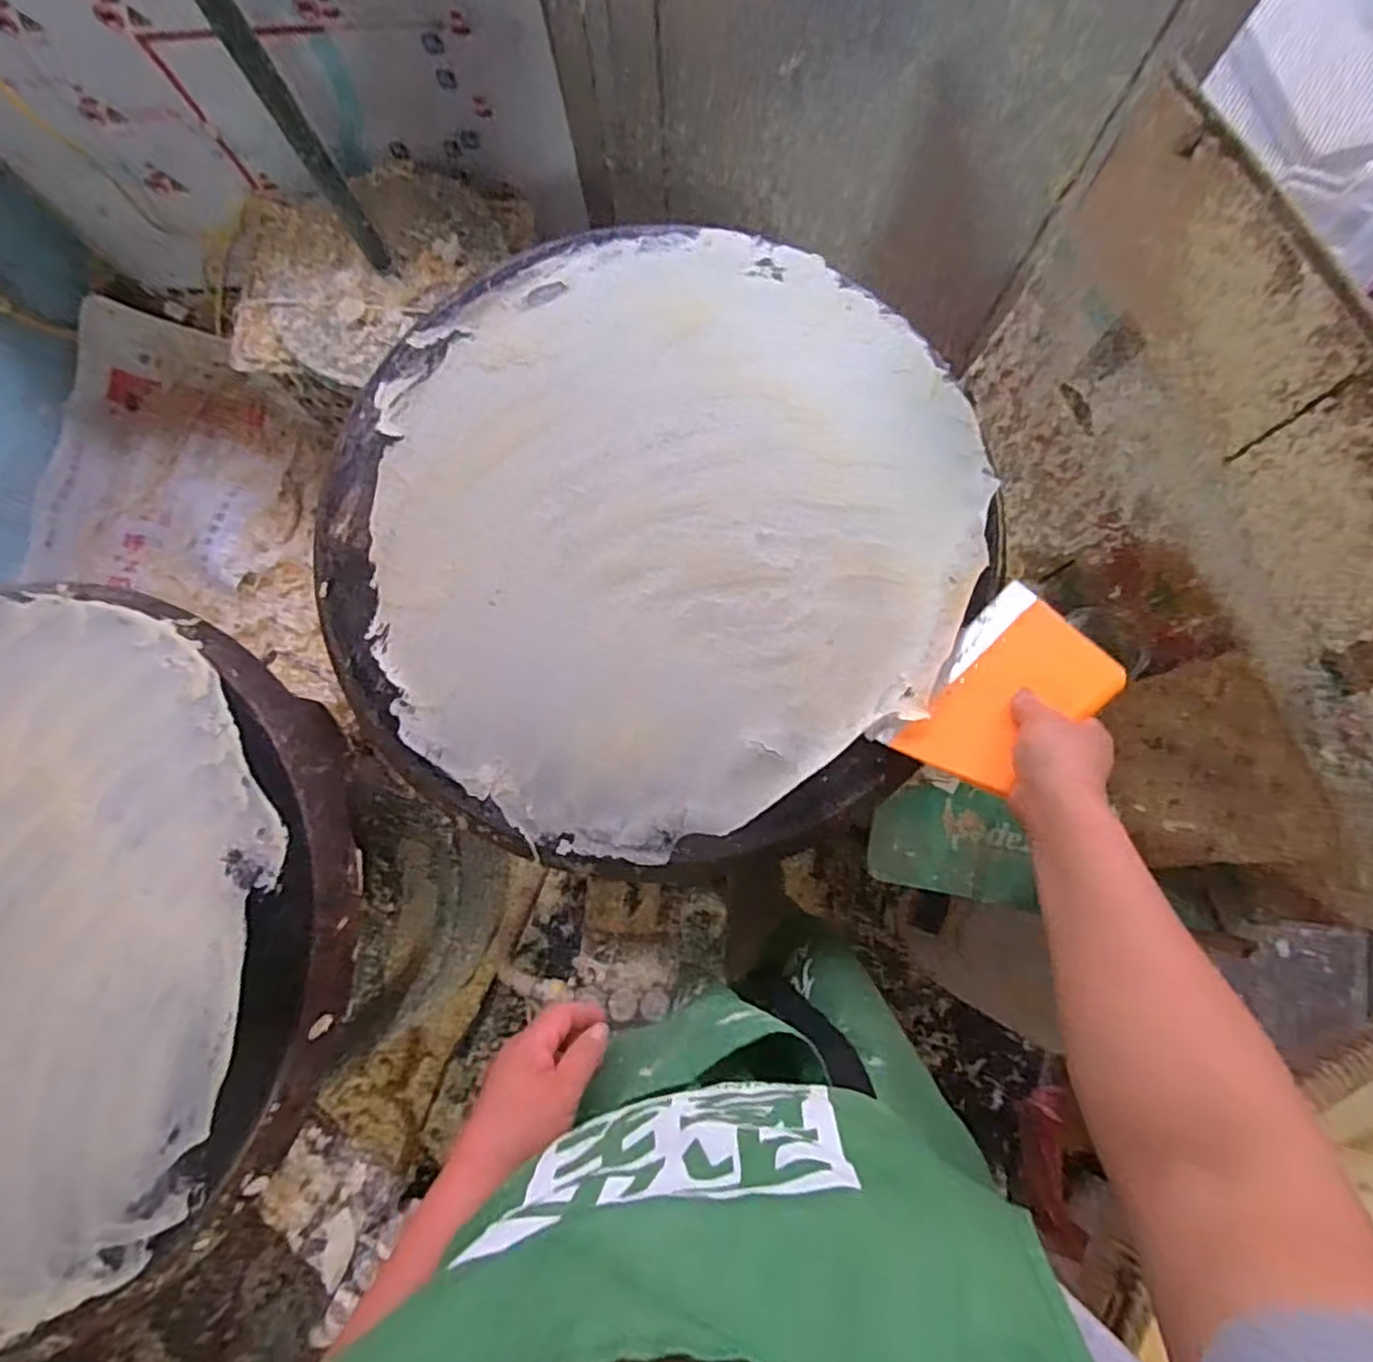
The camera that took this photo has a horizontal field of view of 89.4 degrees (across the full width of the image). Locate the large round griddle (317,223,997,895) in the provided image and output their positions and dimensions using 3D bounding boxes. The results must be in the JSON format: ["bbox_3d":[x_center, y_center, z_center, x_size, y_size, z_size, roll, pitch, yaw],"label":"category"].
[{"bbox_3d":[-0.035,-0.145,0.643,0.581,0.026,0.599,0,79,1],"label":"large round griddle"}]

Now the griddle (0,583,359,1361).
[{"bbox_3d":[-0.587,0.218,0.598,0.575,0.042,0.581,0,80,1],"label":"griddle"}]

